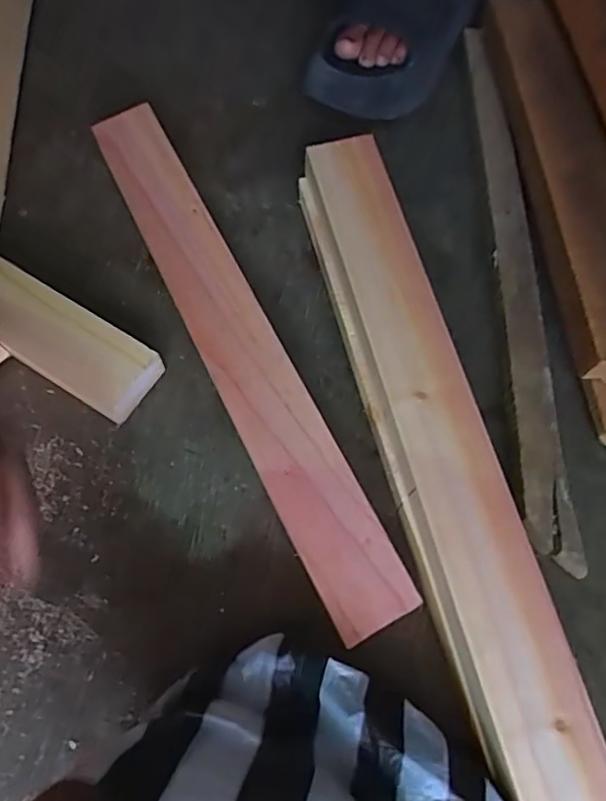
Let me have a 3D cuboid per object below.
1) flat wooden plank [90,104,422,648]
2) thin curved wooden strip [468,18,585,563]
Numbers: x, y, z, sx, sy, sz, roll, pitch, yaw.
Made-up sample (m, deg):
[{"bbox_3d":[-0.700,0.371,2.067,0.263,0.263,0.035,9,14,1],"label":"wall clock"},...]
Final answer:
[{"bbox_3d":[-0.057,-0.048,0.430,0.063,0.022,0.465,-31,73,8],"label":"flat wooden plank"},{"bbox_3d":[0.191,-0.136,0.483,0.047,0.030,0.558,3,68,1],"label":"thin curved wooden strip"}]

